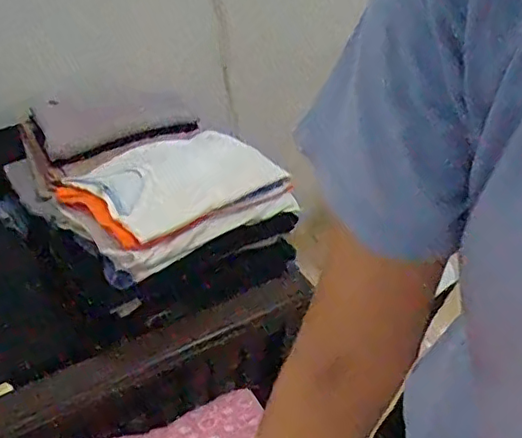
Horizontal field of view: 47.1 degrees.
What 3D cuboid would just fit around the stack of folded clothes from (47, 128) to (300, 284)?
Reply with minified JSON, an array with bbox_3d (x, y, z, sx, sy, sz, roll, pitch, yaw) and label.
[{"bbox_3d":[-0.135,-0.031,0.920,0.305,0.095,0.231,-27,48,-32],"label":"stack of folded clothes"}]

